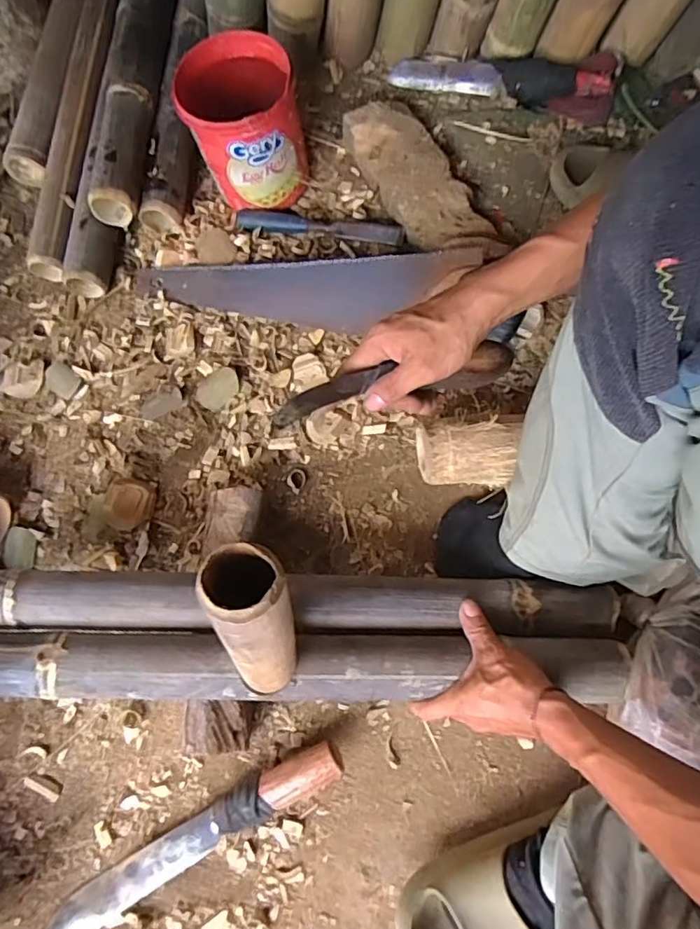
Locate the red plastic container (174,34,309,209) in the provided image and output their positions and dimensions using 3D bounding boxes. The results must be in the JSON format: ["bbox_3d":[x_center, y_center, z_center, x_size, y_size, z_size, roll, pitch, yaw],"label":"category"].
[{"bbox_3d":[-0.134,-0.426,0.729,0.141,0.156,0.154,-18,73,-2],"label":"red plastic container"}]

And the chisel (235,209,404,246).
[{"bbox_3d":[-0.042,-0.324,0.762,0.228,0.022,0.030,8,74,6],"label":"chisel"}]

